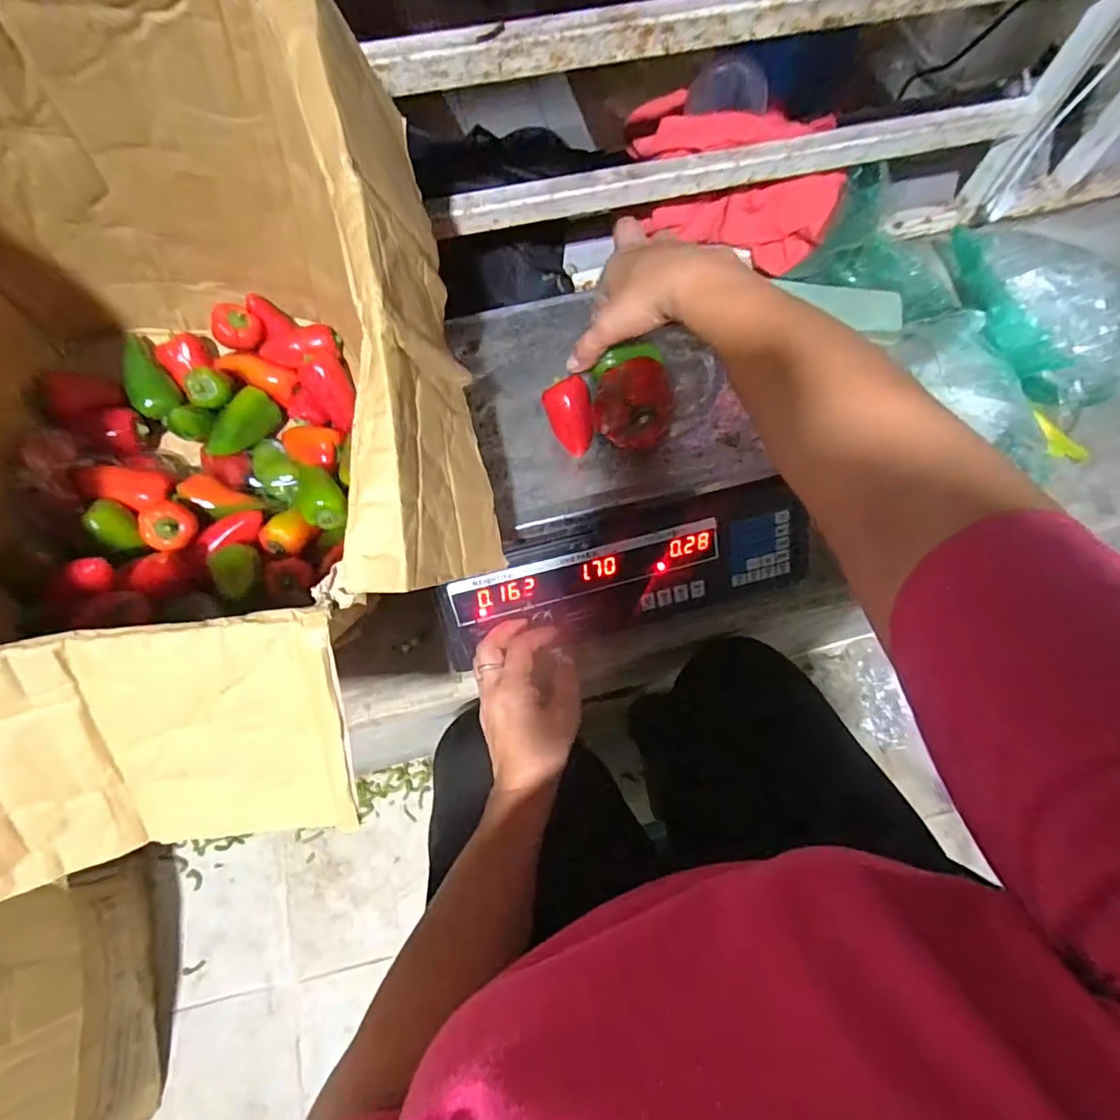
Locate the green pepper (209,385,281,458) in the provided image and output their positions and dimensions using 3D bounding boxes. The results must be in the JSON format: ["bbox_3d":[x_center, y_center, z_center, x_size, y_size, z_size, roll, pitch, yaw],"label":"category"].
[{"bbox_3d":[-0.305,-0.130,0.529,0.029,0.039,0.077,16,71,6],"label":"green pepper"}]

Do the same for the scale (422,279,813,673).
[{"bbox_3d":[0.036,-0.092,0.500,0.323,0.117,0.296,-13,71,-4],"label":"scale"}]

